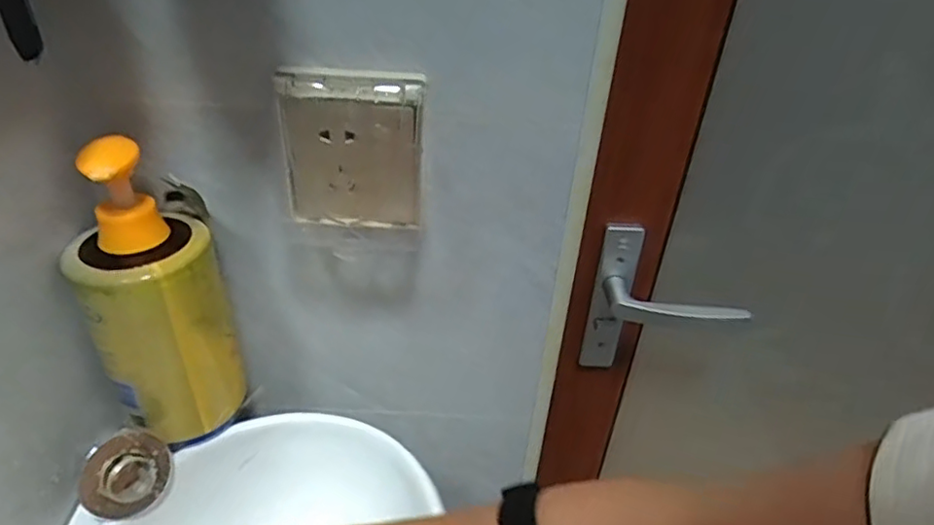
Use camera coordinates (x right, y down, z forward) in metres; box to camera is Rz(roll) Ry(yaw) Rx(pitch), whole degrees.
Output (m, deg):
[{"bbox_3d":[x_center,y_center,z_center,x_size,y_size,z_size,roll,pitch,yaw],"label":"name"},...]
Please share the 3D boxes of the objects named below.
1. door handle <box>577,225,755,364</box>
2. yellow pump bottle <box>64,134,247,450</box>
[{"bbox_3d":[0.193,0.057,0.603,0.139,0.173,0.051,8,34,4],"label":"door handle"},{"bbox_3d":[-0.221,0.023,0.435,0.093,0.216,0.088,-15,39,-26],"label":"yellow pump bottle"}]

